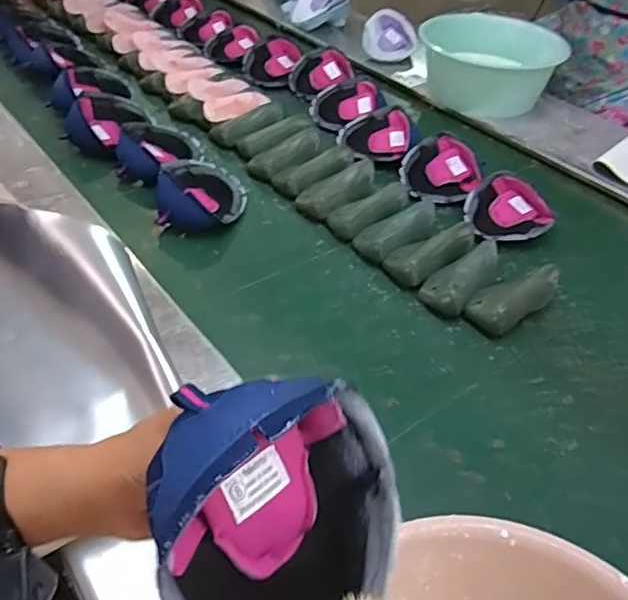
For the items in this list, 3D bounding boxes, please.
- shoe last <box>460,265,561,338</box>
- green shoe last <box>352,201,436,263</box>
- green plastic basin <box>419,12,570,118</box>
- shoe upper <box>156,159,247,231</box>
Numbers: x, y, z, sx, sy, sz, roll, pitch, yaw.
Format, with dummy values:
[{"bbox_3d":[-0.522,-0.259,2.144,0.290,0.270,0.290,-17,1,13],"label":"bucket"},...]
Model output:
[{"bbox_3d":[0.279,-0.009,0.830,0.148,0.055,0.071,-30,52,-31],"label":"shoe last"},{"bbox_3d":[0.135,-0.112,0.927,0.147,0.049,0.067,-25,50,-28],"label":"green shoe last"},{"bbox_3d":[0.397,-0.548,1.354,0.300,0.117,0.312,7,43,4],"label":"green plastic basin"},{"bbox_3d":[-0.186,-0.171,0.971,0.144,0.040,0.147,20,47,-18],"label":"shoe upper"}]

